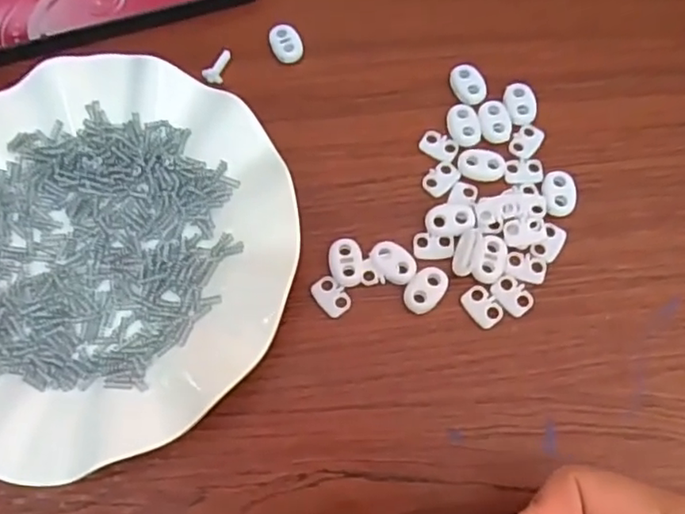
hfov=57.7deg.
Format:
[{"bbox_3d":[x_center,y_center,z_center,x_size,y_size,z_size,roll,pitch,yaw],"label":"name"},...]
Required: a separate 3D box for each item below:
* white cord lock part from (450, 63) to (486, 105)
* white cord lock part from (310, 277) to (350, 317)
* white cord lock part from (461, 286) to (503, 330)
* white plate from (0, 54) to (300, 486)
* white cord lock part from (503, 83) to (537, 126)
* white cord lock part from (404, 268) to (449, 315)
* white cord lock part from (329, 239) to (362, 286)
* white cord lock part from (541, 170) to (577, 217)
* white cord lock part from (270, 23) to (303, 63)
[{"bbox_3d":[0.064,-0.088,0.317,0.015,0.004,0.023,-19,71,-6],"label":"white cord lock part"},{"bbox_3d":[-0.005,0.017,0.280,0.019,0.004,0.013,43,76,15],"label":"white cord lock part"},{"bbox_3d":[0.062,0.022,0.277,0.013,0.004,0.019,-38,73,-12],"label":"white cord lock part"},{"bbox_3d":[-0.114,-0.003,0.281,0.181,0.025,0.180,0,70,1],"label":"white plate"},{"bbox_3d":[0.089,-0.077,0.311,0.015,0.004,0.022,-7,70,-1],"label":"white cord lock part"},{"bbox_3d":[0.038,0.015,0.280,0.015,0.004,0.023,38,75,14],"label":"white cord lock part"},{"bbox_3d":[0.001,0.002,0.285,0.015,0.004,0.022,-2,70,1],"label":"white cord lock part"},{"bbox_3d":[0.103,-0.030,0.295,0.015,0.005,0.022,3,70,2],"label":"white cord lock part"},{"bbox_3d":[-0.030,-0.113,0.330,0.016,0.008,0.021,-15,70,-4],"label":"white cord lock part"}]

